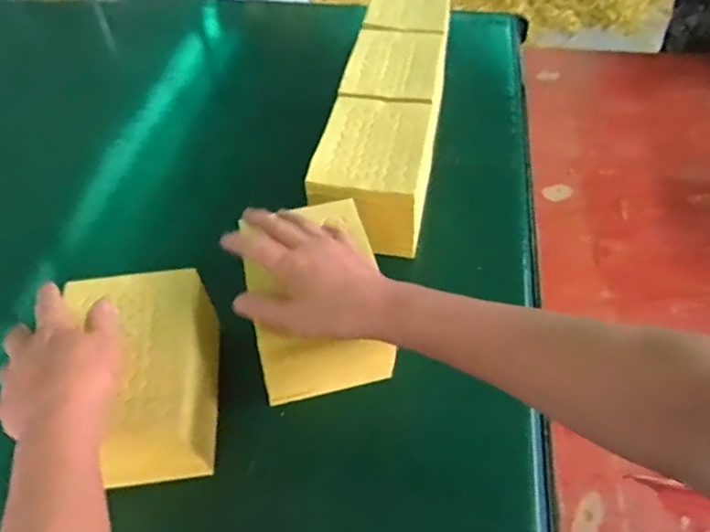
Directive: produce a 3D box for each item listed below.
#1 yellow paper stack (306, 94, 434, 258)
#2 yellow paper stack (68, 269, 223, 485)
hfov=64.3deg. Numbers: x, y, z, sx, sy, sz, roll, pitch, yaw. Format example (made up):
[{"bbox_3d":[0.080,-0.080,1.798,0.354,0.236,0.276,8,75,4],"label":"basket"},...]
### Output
[{"bbox_3d":[0.024,-0.109,0.683,0.124,0.104,0.175,6,49,8],"label":"yellow paper stack"},{"bbox_3d":[-0.182,0.100,0.498,0.105,0.105,0.160,-6,49,-3],"label":"yellow paper stack"}]

